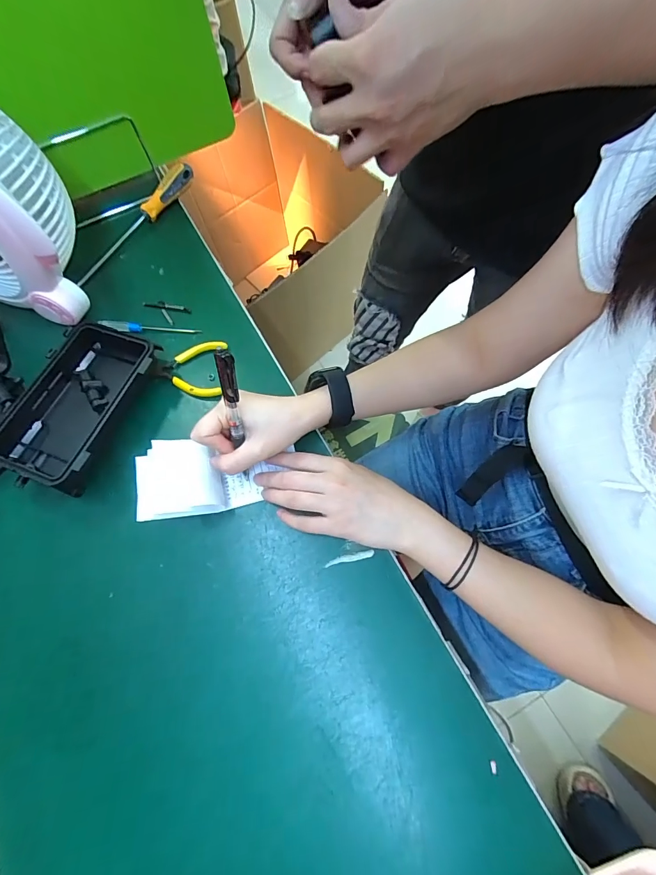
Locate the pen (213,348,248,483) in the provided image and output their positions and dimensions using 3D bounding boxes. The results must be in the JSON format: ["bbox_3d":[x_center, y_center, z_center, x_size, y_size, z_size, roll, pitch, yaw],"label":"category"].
[{"bbox_3d":[-0.083,-0.014,0.354,0.014,0.144,0.008,-2,39,-2],"label":"pen"}]

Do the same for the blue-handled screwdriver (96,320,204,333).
[{"bbox_3d":[-0.218,-0.136,0.472,0.119,0.010,0.013,0,69,-1],"label":"blue-handled screwdriver"}]

